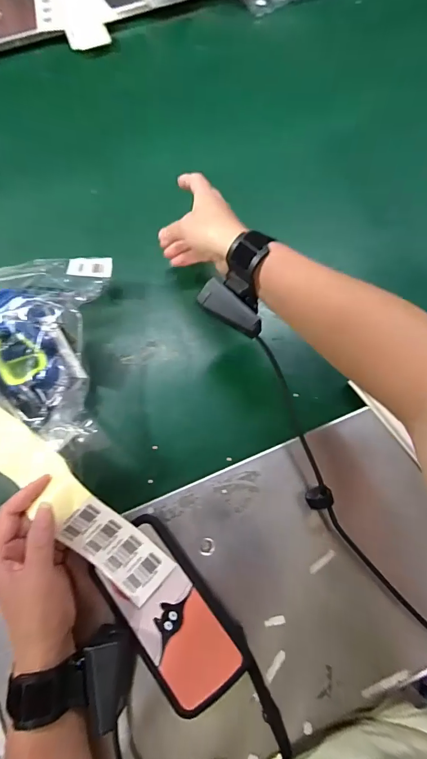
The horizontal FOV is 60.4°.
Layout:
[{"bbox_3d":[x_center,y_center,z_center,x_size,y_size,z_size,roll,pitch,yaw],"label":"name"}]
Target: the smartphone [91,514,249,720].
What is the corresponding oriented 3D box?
[{"bbox_3d":[-0.042,0.219,0.347,0.080,0.018,0.159,-38,75,-11],"label":"smartphone"}]

